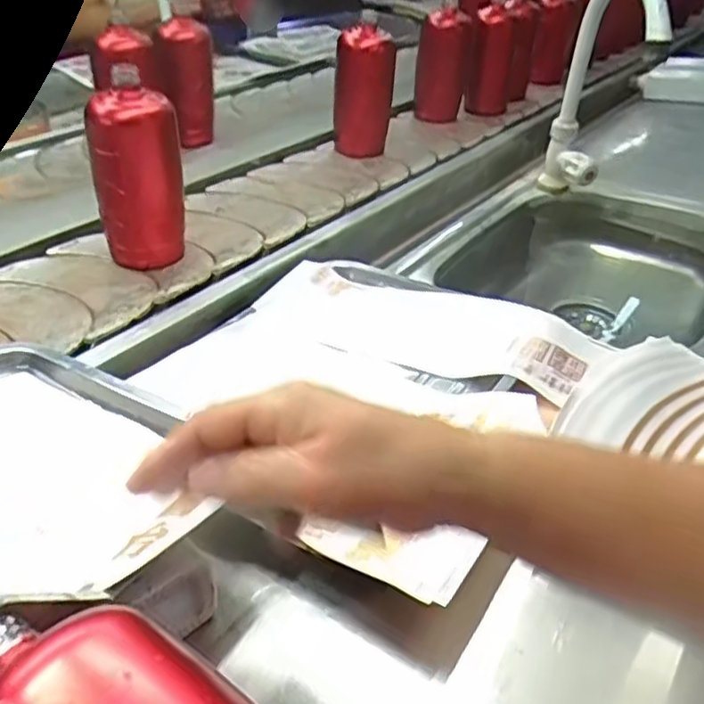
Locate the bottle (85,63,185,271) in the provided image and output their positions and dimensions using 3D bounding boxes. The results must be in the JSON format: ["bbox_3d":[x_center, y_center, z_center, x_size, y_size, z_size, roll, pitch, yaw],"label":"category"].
[{"bbox_3d":[-0.211,-0.177,0.688,0.068,0.181,0.057,18,39,23],"label":"bottle"}]

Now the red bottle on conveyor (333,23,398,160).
[{"bbox_3d":[0.016,-0.381,1.022,0.082,0.175,0.099,-1,36,-2],"label":"red bottle on conveyor"}]

